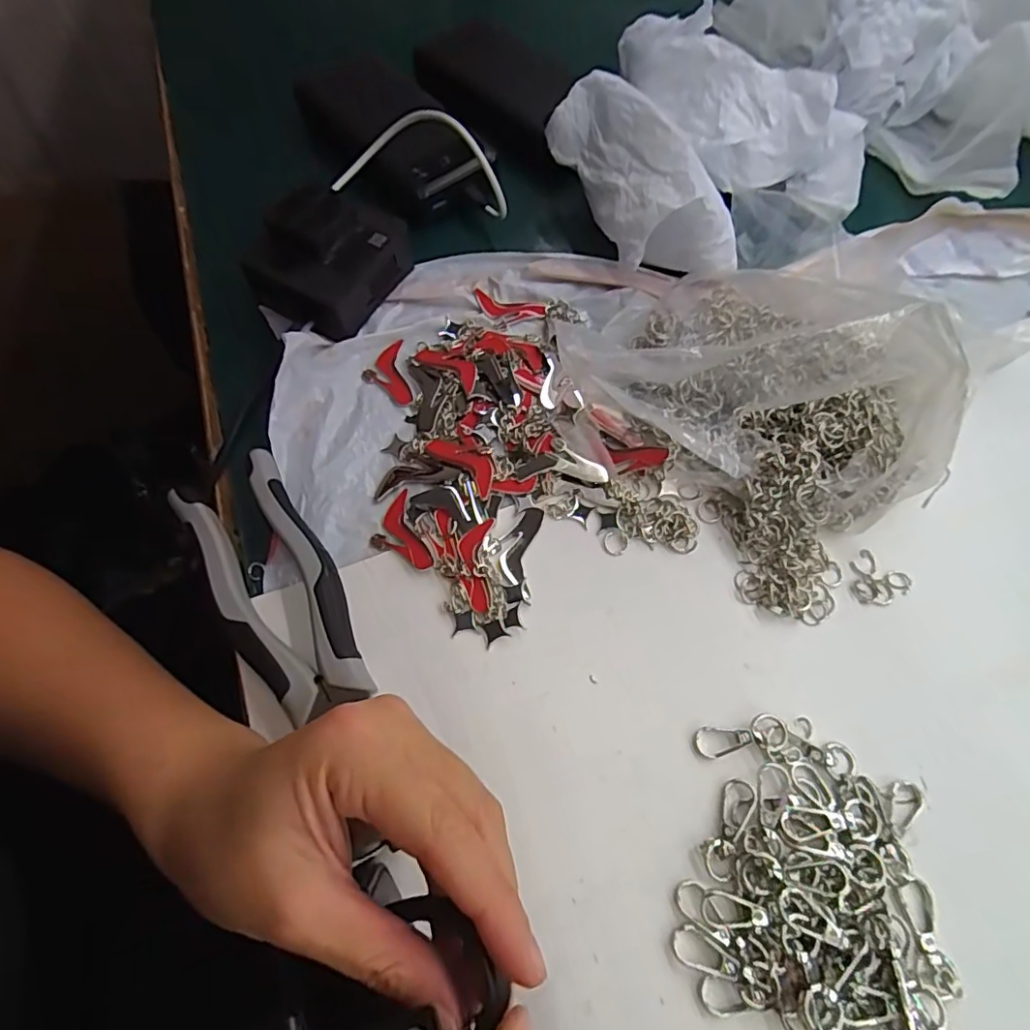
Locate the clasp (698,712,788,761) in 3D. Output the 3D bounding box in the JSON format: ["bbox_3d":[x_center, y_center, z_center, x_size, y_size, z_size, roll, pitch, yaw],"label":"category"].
[{"bbox_3d":[0.102,0.099,0.257,0.041,0.004,0.015,-8,67,-4],"label":"clasp"}]

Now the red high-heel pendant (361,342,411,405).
[{"bbox_3d":[-0.076,-0.081,0.340,0.025,0.005,0.045,-12,67,-6],"label":"red high-heel pendant"}]

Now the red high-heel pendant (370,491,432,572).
[{"bbox_3d":[-0.061,0.011,0.296,0.025,0.004,0.045,-23,68,-10],"label":"red high-heel pendant"}]

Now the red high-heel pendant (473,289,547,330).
[{"bbox_3d":[-0.005,-0.125,0.355,0.046,0.004,0.023,14,67,6],"label":"red high-heel pendant"}]

